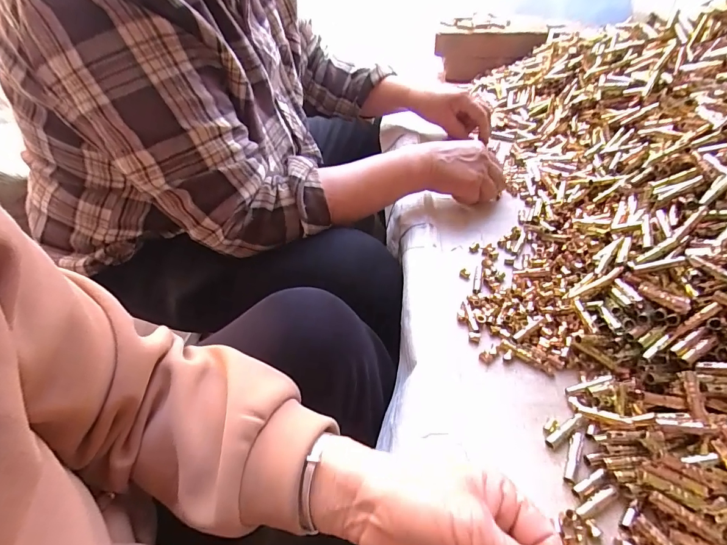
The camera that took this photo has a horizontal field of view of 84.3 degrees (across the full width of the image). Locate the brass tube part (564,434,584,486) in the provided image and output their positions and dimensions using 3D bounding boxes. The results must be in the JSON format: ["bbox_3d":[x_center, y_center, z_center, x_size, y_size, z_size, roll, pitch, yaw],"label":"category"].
[{"bbox_3d":[0.162,0.143,0.310,0.009,0.007,0.041,19,47,20],"label":"brass tube part"}]

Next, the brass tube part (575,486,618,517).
[{"bbox_3d":[0.165,0.163,0.285,0.038,0.004,0.007,-18,46,-17],"label":"brass tube part"}]

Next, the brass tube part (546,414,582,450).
[{"bbox_3d":[0.163,0.128,0.324,0.038,0.008,0.009,-25,48,-23],"label":"brass tube part"}]

